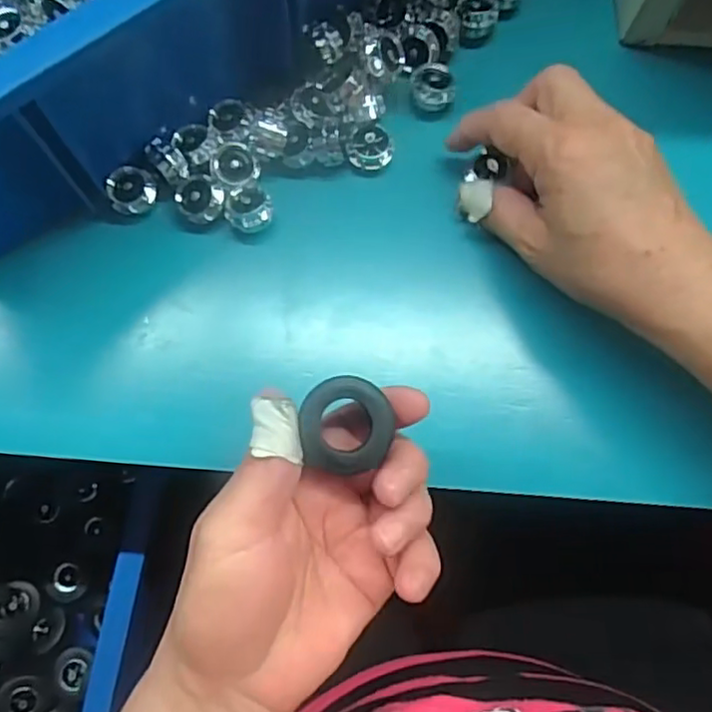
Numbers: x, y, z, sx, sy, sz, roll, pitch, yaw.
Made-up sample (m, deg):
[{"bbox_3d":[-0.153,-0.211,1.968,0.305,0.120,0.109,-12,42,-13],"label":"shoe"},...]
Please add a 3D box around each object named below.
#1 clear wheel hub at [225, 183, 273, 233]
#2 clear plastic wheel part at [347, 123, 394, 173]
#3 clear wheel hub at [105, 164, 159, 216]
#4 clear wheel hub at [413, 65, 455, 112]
[{"bbox_3d":[-0.055,-0.076,0.341,0.024,0.015,0.025,0,77,0],"label":"clear wheel hub"},{"bbox_3d":[0.008,-0.113,0.355,0.023,0.015,0.023,0,77,0],"label":"clear plastic wheel part"},{"bbox_3d":[-0.116,-0.085,0.338,0.022,0.017,0.021,0,77,0],"label":"clear wheel hub"},{"bbox_3d":[0.043,-0.149,0.361,0.022,0.010,0.024,0,77,0],"label":"clear wheel hub"}]

